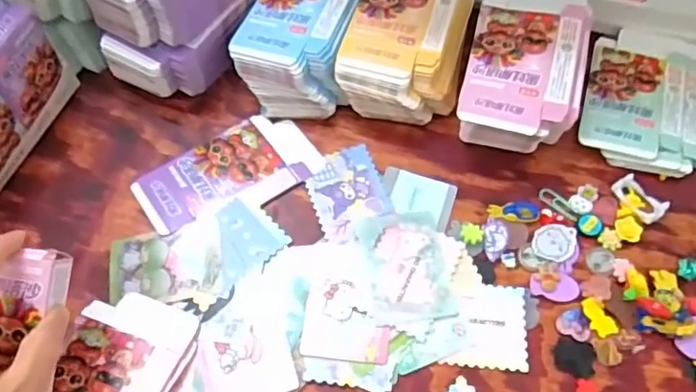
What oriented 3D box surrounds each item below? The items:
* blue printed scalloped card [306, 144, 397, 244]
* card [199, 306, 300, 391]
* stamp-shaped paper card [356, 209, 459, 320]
[{"bbox_3d":[0.001,-0.003,0.474,0.062,0.004,0.084,-16,60,-9],"label":"blue printed scalloped card"},{"bbox_3d":[-0.072,0.114,0.403,0.063,0.004,0.069,-15,64,-7],"label":"card"},{"bbox_3d":[0.046,0.052,0.437,0.063,0.006,0.089,-7,63,-3],"label":"stamp-shaped paper card"}]

